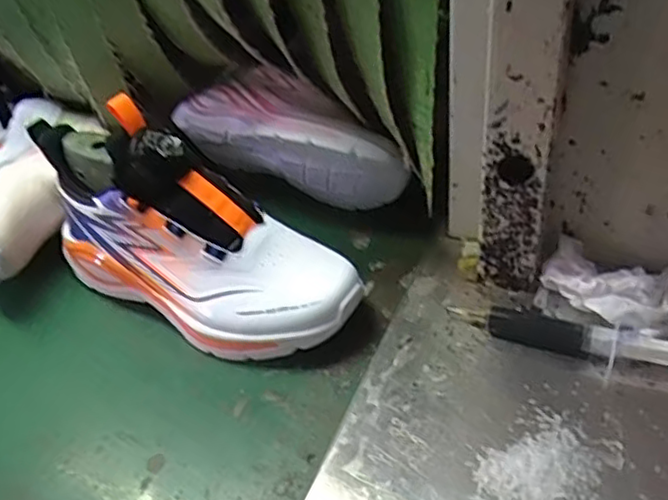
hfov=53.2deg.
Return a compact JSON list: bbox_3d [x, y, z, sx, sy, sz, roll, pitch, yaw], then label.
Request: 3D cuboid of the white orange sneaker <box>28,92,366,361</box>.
[{"bbox_3d":[-0.104,-0.020,0.487,0.254,0.154,0.086,20,45,29],"label":"white orange sneaker"}]

